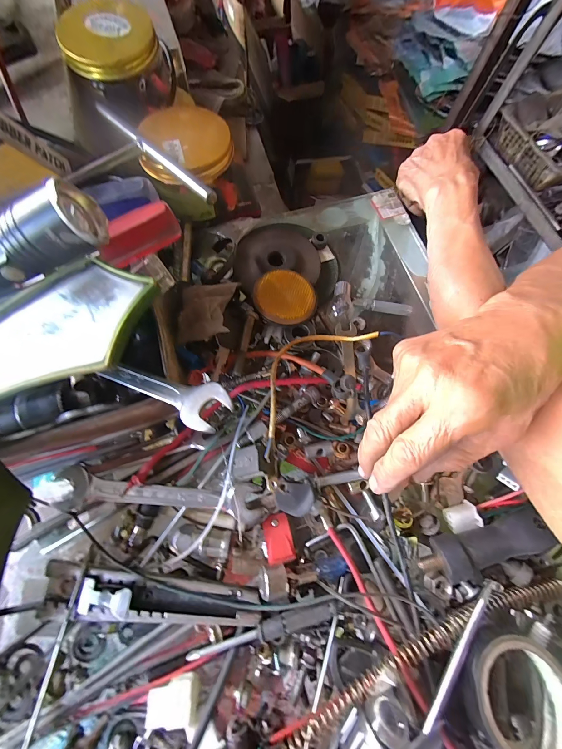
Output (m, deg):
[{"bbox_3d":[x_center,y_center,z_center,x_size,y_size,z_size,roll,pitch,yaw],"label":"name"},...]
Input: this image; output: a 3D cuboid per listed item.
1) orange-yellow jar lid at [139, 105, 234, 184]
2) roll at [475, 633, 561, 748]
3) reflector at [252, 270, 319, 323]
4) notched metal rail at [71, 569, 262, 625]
[{"bbox_3d":[-0.084,-0.208,0.252,0.076,0.020,0.072,-1,73,2],"label":"orange-yellow jar lid"},{"bbox_3d":[0.134,0.180,0.158,0.055,0.016,0.049,-37,68,-19],"label":"roll"},{"bbox_3d":[0.004,-0.067,0.244,0.052,0.015,0.051,1,72,-3],"label":"reflector"},{"bbox_3d":[-0.073,0.146,0.182,0.115,0.015,0.025,6,72,-2],"label":"notched metal rail"}]

